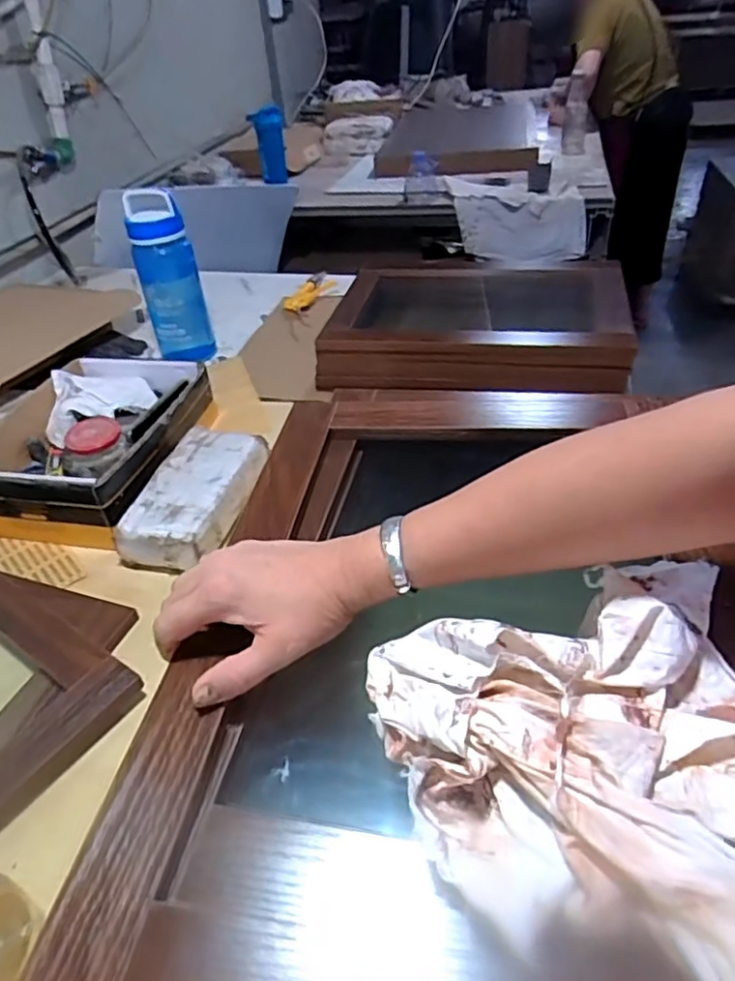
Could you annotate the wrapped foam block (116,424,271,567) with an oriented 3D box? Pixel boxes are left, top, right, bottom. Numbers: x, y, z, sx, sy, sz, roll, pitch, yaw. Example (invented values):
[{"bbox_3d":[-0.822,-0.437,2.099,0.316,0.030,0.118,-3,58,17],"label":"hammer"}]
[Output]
[{"bbox_3d":[-0.204,0.005,0.780,0.111,0.067,0.215,7,39,14],"label":"wrapped foam block"}]

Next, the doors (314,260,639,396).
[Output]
[{"bbox_3d":[0.175,-0.285,1.079,0.490,0.095,0.364,4,40,12],"label":"doors"}]

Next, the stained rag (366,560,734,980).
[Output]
[{"bbox_3d":[0.129,0.143,0.268,0.191,0.042,0.267,-13,39,-11],"label":"stained rag"}]

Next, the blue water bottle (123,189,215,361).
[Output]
[{"bbox_3d":[-0.340,-0.367,1.098,0.098,0.257,0.080,-16,40,-11],"label":"blue water bottle"}]

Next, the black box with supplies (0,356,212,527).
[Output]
[{"bbox_3d":[-0.360,-0.081,0.844,0.219,0.077,0.296,4,39,11],"label":"black box with supplies"}]

